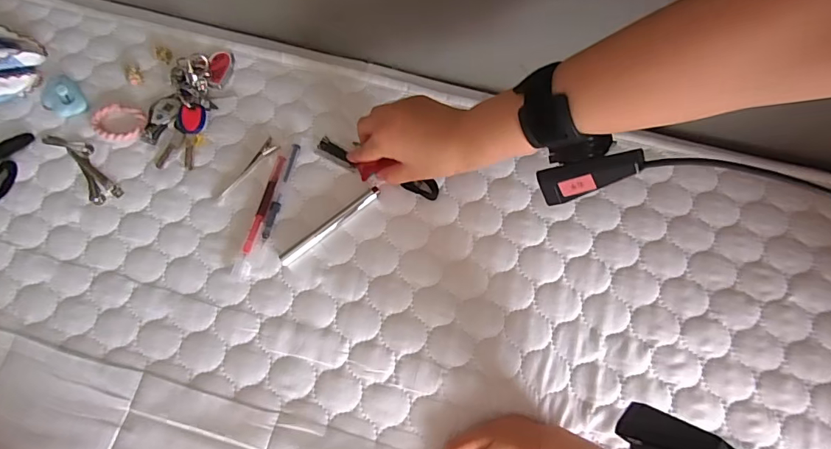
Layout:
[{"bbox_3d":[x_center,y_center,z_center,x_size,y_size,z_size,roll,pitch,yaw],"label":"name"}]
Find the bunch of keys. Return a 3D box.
[{"bbox_3d":[-0.252,-0.133,0.477,0.066,0.020,0.139,10,72,5],"label":"bunch of keys"}]

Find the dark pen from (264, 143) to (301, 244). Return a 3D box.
[{"bbox_3d":[-0.138,-0.034,0.450,0.009,0.011,0.106,12,73,5],"label":"dark pen"}]

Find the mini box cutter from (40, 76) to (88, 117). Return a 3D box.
[{"bbox_3d":[-0.390,-0.139,0.483,0.039,0.012,0.051,-43,76,-12],"label":"mini box cutter"}]

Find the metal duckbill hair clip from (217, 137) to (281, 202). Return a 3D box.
[{"bbox_3d":[-0.174,-0.055,0.457,0.015,0.006,0.082,36,76,12],"label":"metal duckbill hair clip"}]

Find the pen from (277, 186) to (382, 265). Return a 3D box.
[{"bbox_3d":[-0.084,0.000,0.436,0.116,0.009,0.012,-38,75,-10],"label":"pen"}]

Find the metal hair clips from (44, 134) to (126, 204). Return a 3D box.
[{"bbox_3d":[-0.349,-0.063,0.461,0.033,0.004,0.111,-42,76,-11],"label":"metal hair clips"}]

